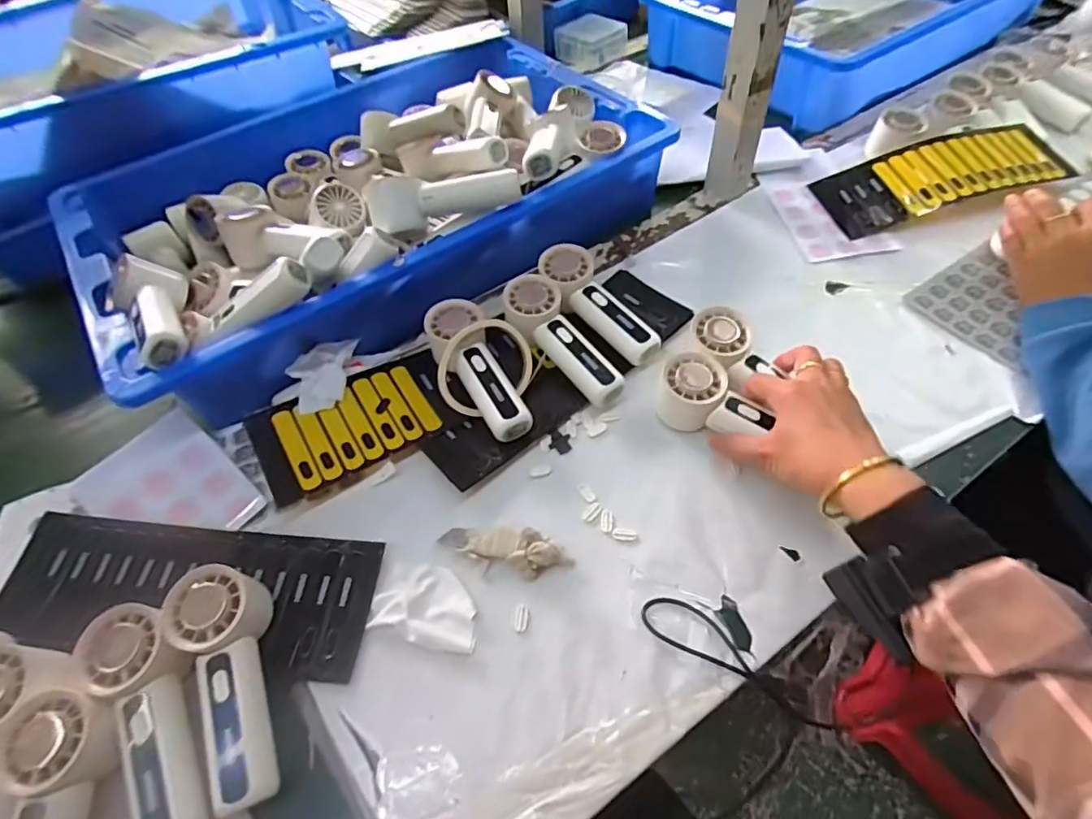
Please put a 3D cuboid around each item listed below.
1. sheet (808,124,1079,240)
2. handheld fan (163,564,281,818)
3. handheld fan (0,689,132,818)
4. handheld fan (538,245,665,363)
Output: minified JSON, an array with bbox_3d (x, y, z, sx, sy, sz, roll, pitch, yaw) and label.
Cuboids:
[{"bbox_3d":[0.498,-0.302,0.684,0.307,0.032,0.119,-18,54,-9],"label":"sheet"},{"bbox_3d":[-0.220,0.190,0.384,0.057,0.052,0.158,-21,68,-11],"label":"handheld fan"},{"bbox_3d":[-0.317,0.259,0.332,0.065,0.038,0.156,2,77,6],"label":"handheld fan"},{"bbox_3d":[0.052,-0.105,0.565,0.052,0.058,0.158,-31,57,-17],"label":"handheld fan"}]

